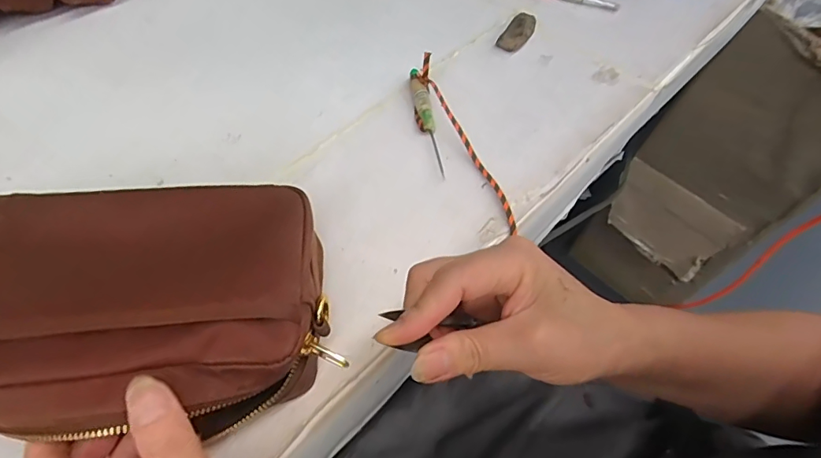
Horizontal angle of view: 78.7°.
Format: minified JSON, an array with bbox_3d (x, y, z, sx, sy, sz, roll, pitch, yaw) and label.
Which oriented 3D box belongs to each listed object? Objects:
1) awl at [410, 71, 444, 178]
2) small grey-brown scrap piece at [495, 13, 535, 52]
[{"bbox_3d":[0.013,-0.089,0.402,0.011,0.013,0.109,-7,57,-7],"label":"awl"},{"bbox_3d":[0.105,-0.191,0.480,0.022,0.016,0.057,26,59,14],"label":"small grey-brown scrap piece"}]

